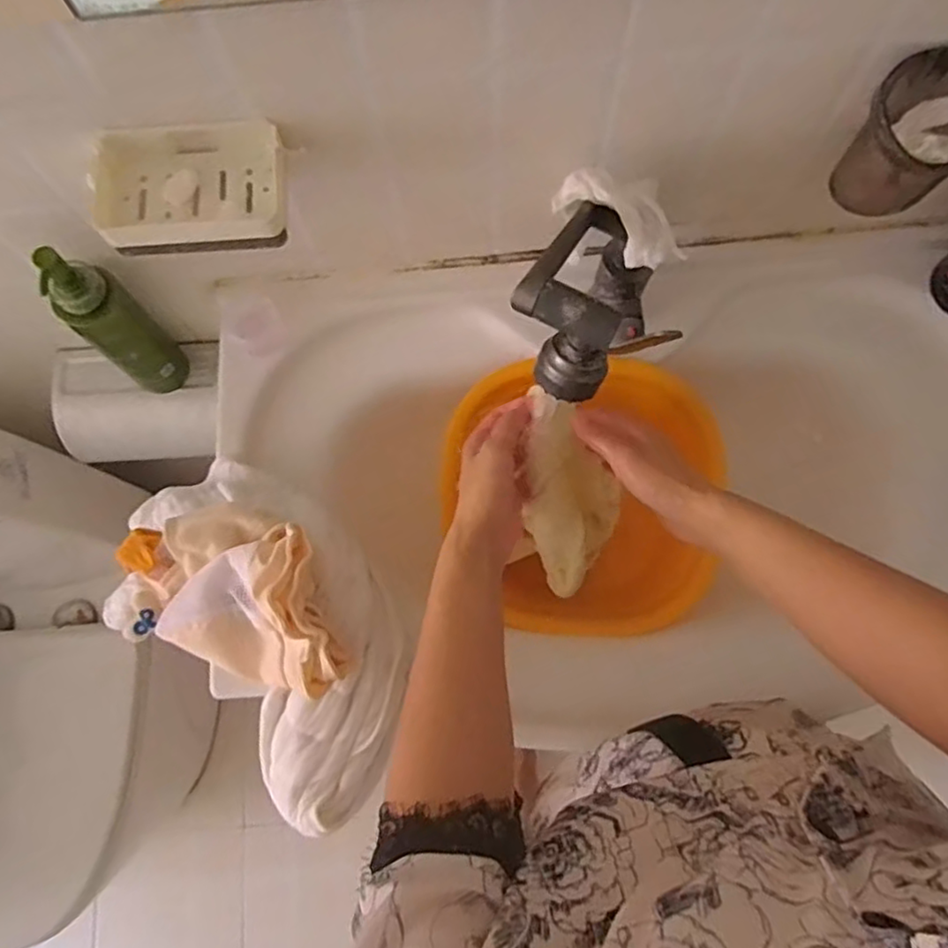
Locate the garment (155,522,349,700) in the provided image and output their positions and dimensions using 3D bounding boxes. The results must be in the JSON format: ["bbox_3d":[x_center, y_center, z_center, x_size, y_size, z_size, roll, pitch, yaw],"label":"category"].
[{"bbox_3d":[-0.183,0.120,0.515,0.145,0.077,0.129,-18,75,-3],"label":"garment"}]

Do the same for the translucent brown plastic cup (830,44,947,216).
[{"bbox_3d":[0.337,-0.252,0.507,0.089,0.099,0.085,-1,75,2],"label":"translucent brown plastic cup"}]

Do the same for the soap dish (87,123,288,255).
[{"bbox_3d":[-0.217,-0.217,0.501,0.142,0.030,0.096,-4,75,1],"label":"soap dish"}]

